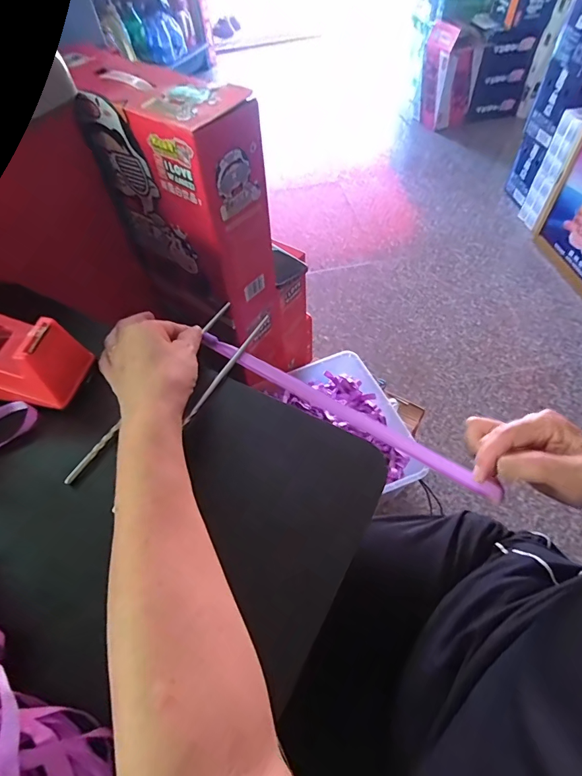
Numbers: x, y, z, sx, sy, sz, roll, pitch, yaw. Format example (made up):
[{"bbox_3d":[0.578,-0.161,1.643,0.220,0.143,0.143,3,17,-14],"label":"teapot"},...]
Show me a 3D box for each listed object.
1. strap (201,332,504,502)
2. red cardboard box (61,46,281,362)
[{"bbox_3d":[0.038,0.016,0.353,0.284,0.012,0.012,29,61,20],"label":"strap"},{"bbox_3d":[-0.156,-0.263,0.606,0.253,0.318,0.117,34,63,24],"label":"red cardboard box"}]

